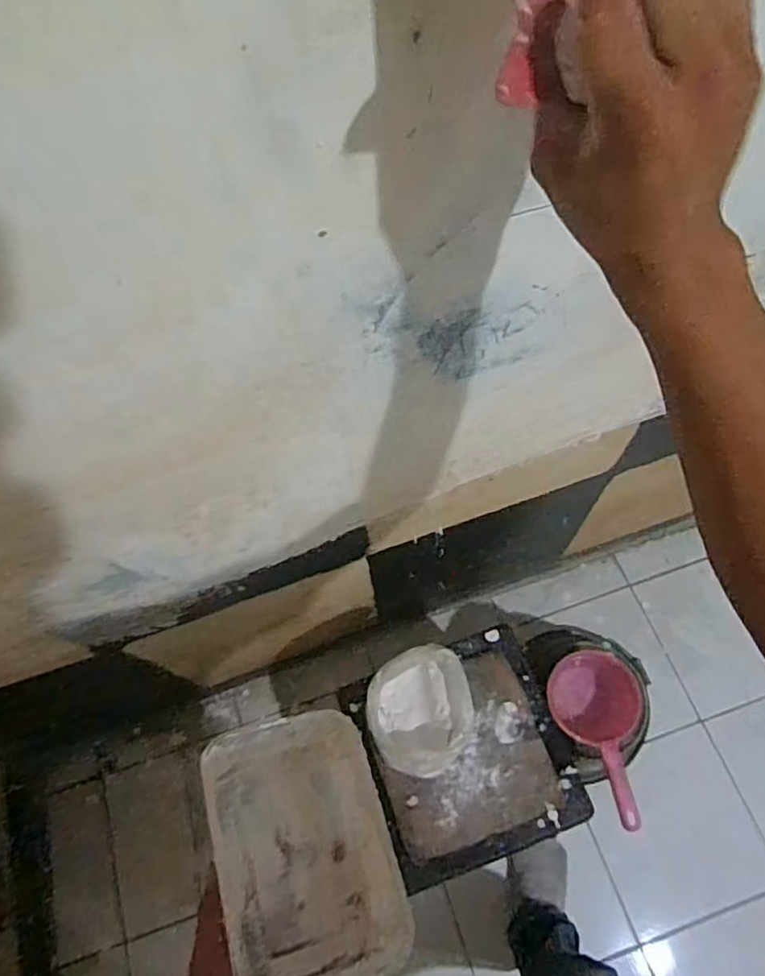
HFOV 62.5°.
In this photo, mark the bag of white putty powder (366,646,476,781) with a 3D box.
[{"bbox_3d":[0.054,0.322,0.907,0.146,0.066,0.166,-14,66,-3],"label":"bag of white putty powder"}]

